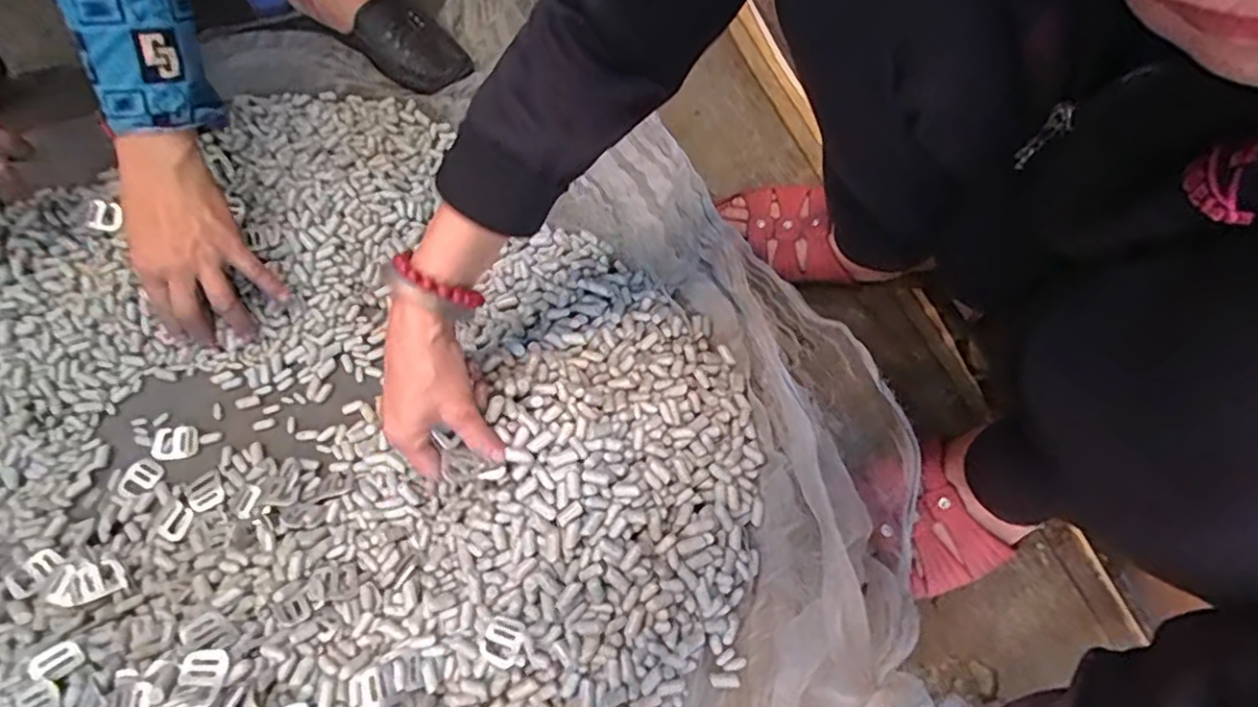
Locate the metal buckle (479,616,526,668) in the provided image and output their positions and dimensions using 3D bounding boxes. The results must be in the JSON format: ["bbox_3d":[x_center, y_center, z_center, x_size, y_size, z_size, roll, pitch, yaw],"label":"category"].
[{"bbox_3d":[-0.086,0.195,0.439,0.028,0.006,0.031,28,90,-4],"label":"metal buckle"}]

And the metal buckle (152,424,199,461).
[{"bbox_3d":[-0.371,0.072,0.525,0.035,0.004,0.027,-7,66,-4],"label":"metal buckle"}]

